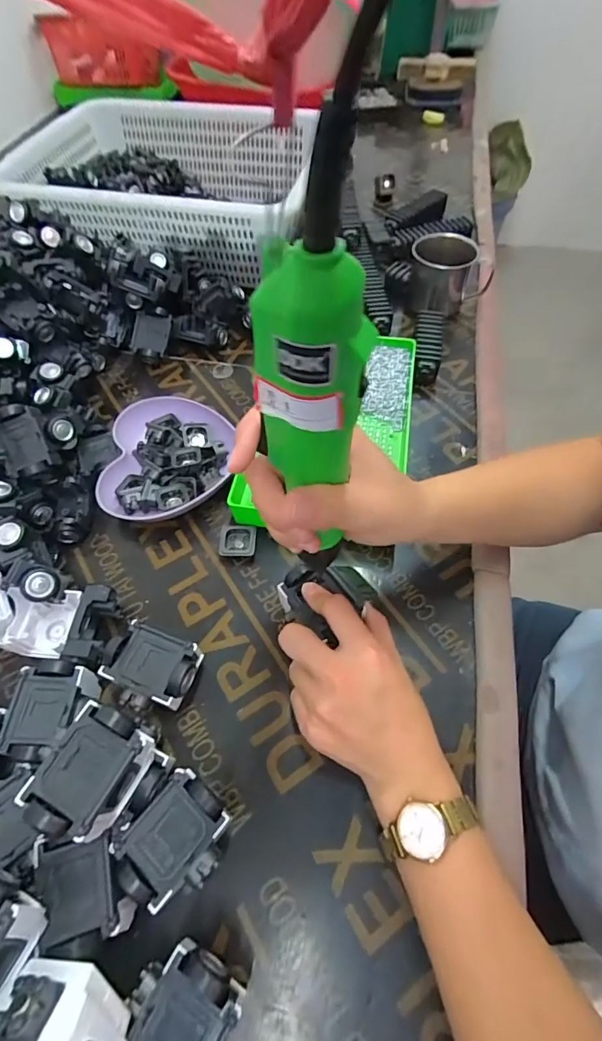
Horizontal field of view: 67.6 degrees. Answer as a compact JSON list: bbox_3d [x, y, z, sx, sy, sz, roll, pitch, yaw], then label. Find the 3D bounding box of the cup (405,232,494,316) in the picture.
[{"bbox_3d":[0.183,-0.302,0.558,0.096,0.072,0.096,-1,58,1],"label":"cup"}]

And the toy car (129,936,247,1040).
[{"bbox_3d":[-0.064,0.256,0.230,0.048,0.048,0.064,28,63,17],"label":"toy car"}]

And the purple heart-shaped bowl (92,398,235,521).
[{"bbox_3d":[-0.126,-0.062,0.426,0.112,0.028,0.138,2,58,3],"label":"purple heart-shaped bowl"}]

